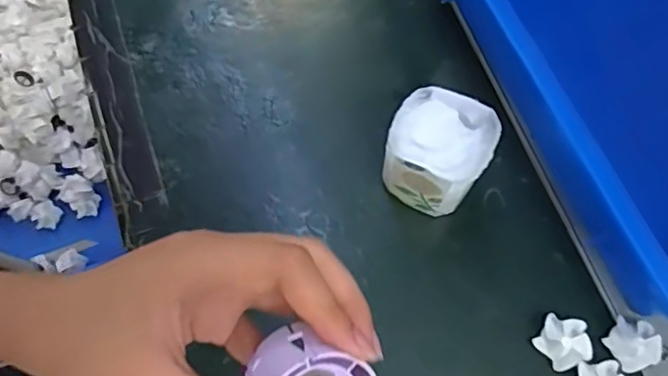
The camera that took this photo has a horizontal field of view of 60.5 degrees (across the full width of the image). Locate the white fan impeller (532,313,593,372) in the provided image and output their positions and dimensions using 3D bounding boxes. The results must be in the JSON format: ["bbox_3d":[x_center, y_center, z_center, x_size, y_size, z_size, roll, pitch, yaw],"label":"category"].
[{"bbox_3d":[0.150,0.101,0.376,0.032,0.015,0.033,0,69,1],"label":"white fan impeller"}]

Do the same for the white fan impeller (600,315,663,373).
[{"bbox_3d":[0.195,0.102,0.374,0.030,0.014,0.032,0,69,1],"label":"white fan impeller"}]

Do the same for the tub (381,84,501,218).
[{"bbox_3d":[0.072,-0.023,0.400,0.064,0.066,0.066,25,71,10],"label":"tub"}]

